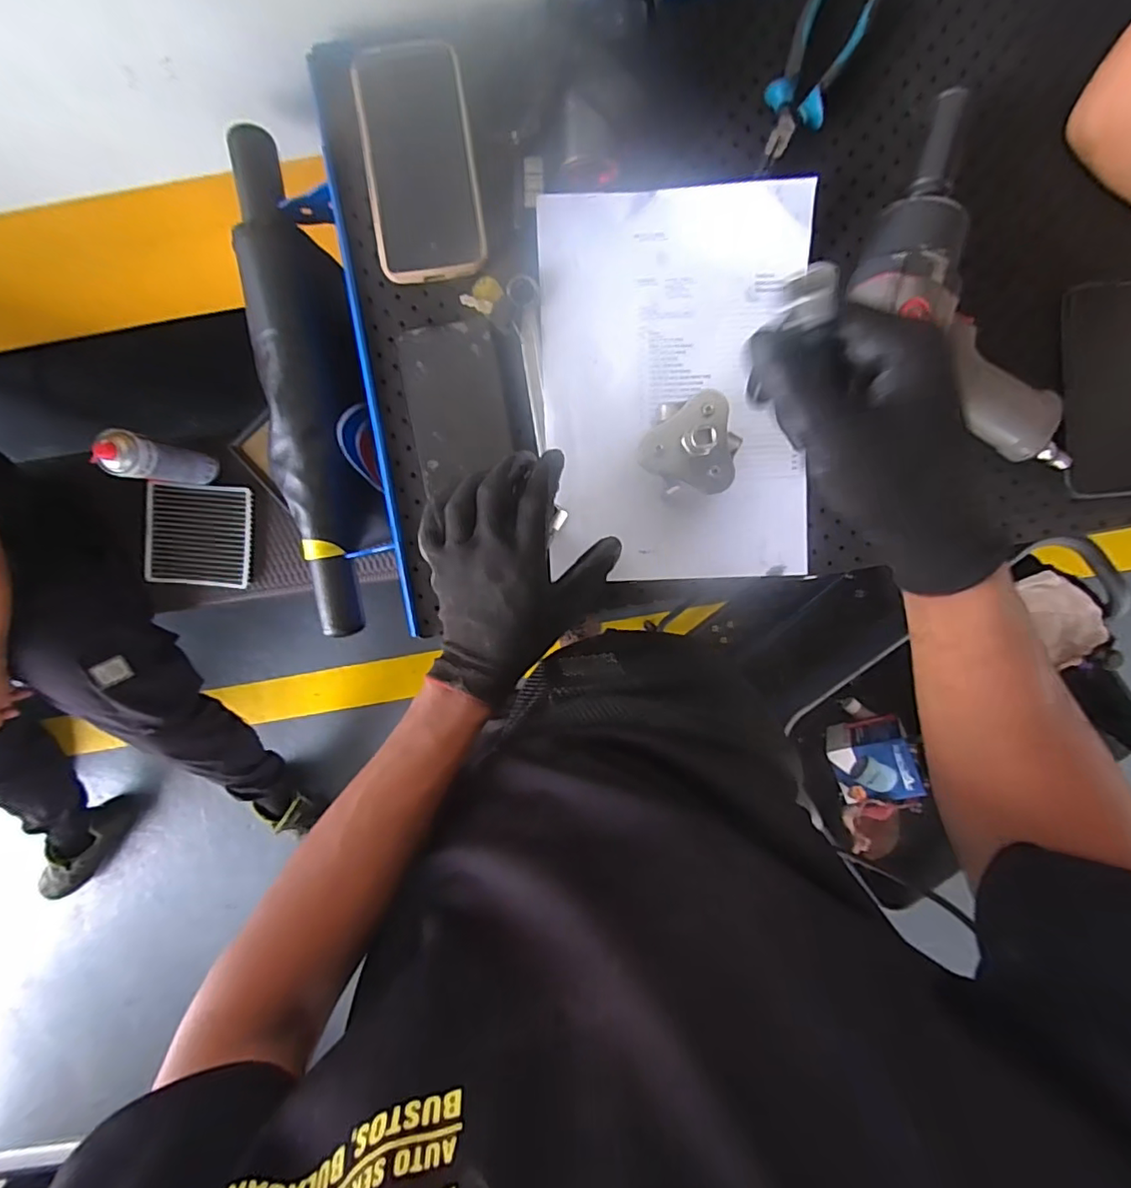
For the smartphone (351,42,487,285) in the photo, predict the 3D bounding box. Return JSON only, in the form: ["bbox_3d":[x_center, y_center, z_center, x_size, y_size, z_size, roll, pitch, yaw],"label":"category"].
[{"bbox_3d":[-0.113,-0.331,0.434,0.083,0.017,0.161,-8,94,1],"label":"smartphone"}]

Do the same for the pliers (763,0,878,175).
[{"bbox_3d":[0.186,-0.396,0.430,0.048,0.028,0.132,25,94,-2],"label":"pliers"}]

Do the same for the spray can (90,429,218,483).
[{"bbox_3d":[-0.642,-0.208,0.899,0.053,0.215,0.064,15,94,-1],"label":"spray can"}]

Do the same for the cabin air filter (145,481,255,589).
[{"bbox_3d":[-0.653,-0.104,1.017,0.181,0.032,0.176,4,94,0],"label":"cabin air filter"}]

